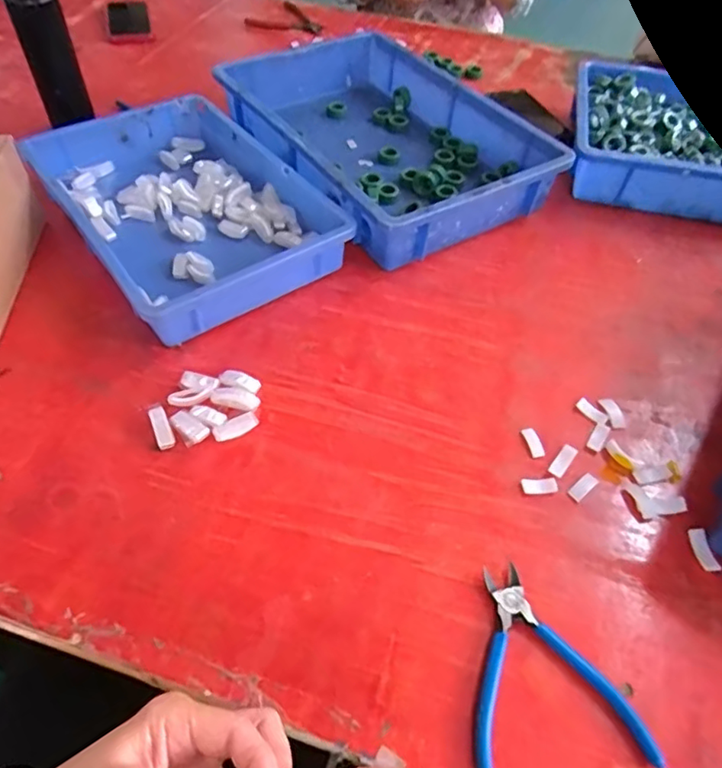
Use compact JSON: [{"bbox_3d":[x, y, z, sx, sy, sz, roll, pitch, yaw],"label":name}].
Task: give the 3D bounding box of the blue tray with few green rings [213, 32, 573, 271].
[{"bbox_3d":[0.023,-0.346,0.782,0.297,0.082,0.449,-26,57,-22],"label":"blue tray with few green rings"}]

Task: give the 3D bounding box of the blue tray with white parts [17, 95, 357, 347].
[{"bbox_3d":[-0.206,-0.211,0.667,0.246,0.064,0.368,-30,58,-24],"label":"blue tray with white parts"}]

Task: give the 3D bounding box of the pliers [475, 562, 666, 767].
[{"bbox_3d":[0.122,0.196,0.391,0.116,0.014,0.139,-7,51,-9],"label":"pliers"}]

